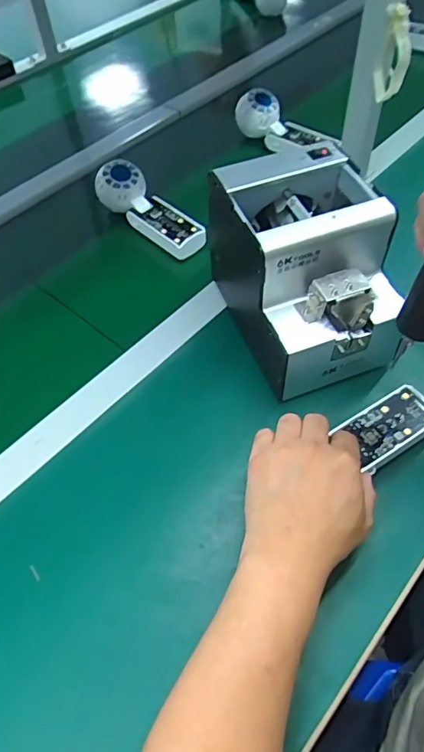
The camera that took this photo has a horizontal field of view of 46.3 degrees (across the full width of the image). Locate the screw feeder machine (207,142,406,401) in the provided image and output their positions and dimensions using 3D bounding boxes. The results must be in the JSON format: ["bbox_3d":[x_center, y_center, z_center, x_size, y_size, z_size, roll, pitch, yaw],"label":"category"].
[{"bbox_3d":[0.093,-0.097,0.477,0.137,0.153,0.172,-16,56,-7],"label":"screw feeder machine"}]

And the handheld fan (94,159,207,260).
[{"bbox_3d":[-0.078,-0.209,0.631,0.162,0.042,0.052,42,65,14],"label":"handheld fan"}]

